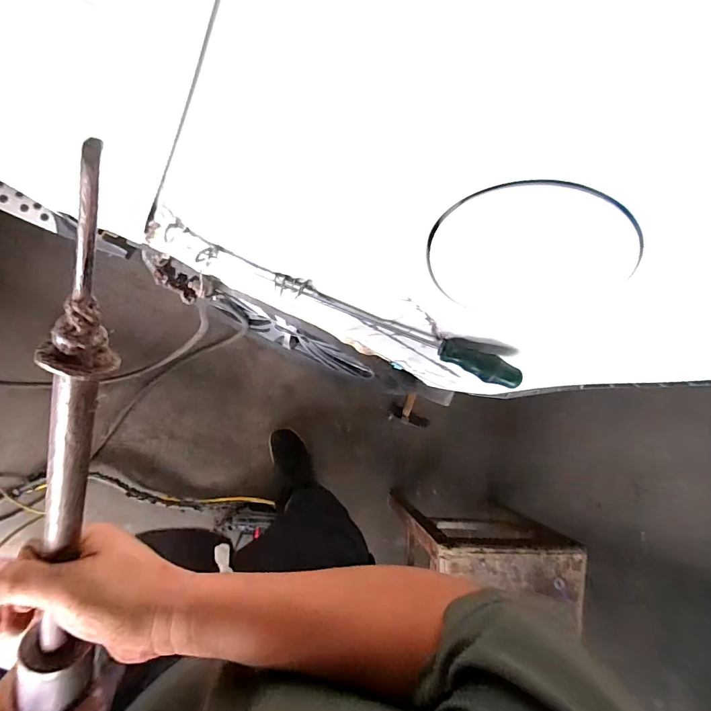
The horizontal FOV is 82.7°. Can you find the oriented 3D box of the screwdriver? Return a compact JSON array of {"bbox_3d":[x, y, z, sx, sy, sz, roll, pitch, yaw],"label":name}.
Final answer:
[{"bbox_3d":[0.071,-0.018,0.453,0.246,0.030,0.032,22,83,-7],"label":"screwdriver"}]

